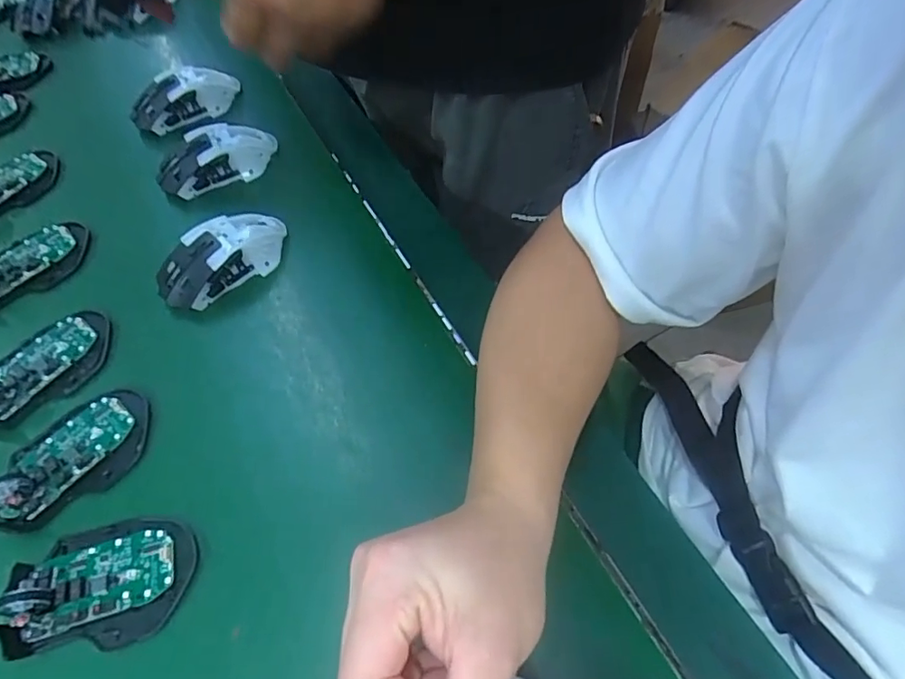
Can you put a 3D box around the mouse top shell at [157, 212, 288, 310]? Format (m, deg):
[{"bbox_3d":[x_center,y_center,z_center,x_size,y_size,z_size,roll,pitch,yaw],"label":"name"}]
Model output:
[{"bbox_3d":[-0.196,-0.070,0.465,0.116,0.039,0.062,-32,62,-15],"label":"mouse top shell"}]

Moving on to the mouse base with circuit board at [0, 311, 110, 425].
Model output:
[{"bbox_3d":[-0.331,0.021,0.429,0.114,0.022,0.066,-36,63,-17],"label":"mouse base with circuit board"}]

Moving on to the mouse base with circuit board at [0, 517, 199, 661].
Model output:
[{"bbox_3d":[-0.224,0.152,0.341,0.112,0.023,0.074,-12,59,-4],"label":"mouse base with circuit board"}]

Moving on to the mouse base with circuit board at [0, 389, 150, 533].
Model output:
[{"bbox_3d":[-0.277,0.080,0.388,0.112,0.022,0.073,-32,62,-16],"label":"mouse base with circuit board"}]

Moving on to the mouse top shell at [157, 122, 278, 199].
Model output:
[{"bbox_3d":[-0.232,-0.179,0.535,0.117,0.041,0.059,-22,60,-10],"label":"mouse top shell"}]

